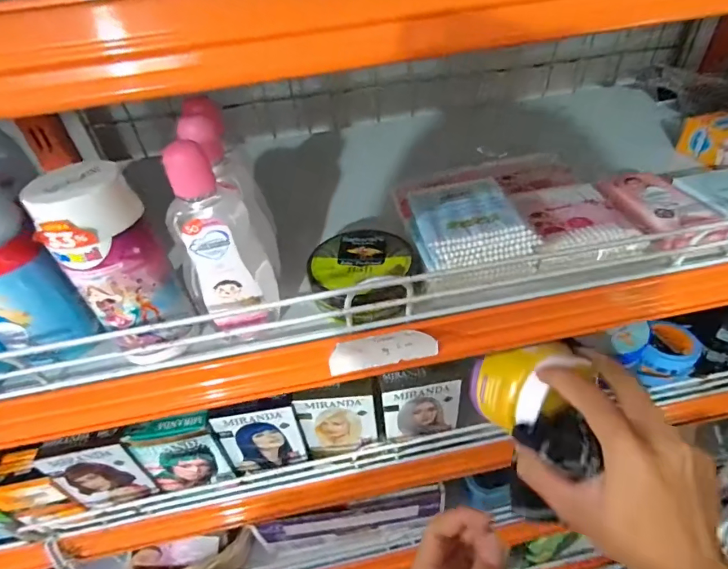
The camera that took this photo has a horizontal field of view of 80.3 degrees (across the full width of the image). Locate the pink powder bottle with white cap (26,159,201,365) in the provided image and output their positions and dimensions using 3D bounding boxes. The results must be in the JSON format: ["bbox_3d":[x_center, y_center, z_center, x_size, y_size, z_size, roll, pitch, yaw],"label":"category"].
[{"bbox_3d":[-0.132,-0.007,0.239,0.046,0.109,0.042,-33,48,-26],"label":"pink powder bottle with white cap"}]

